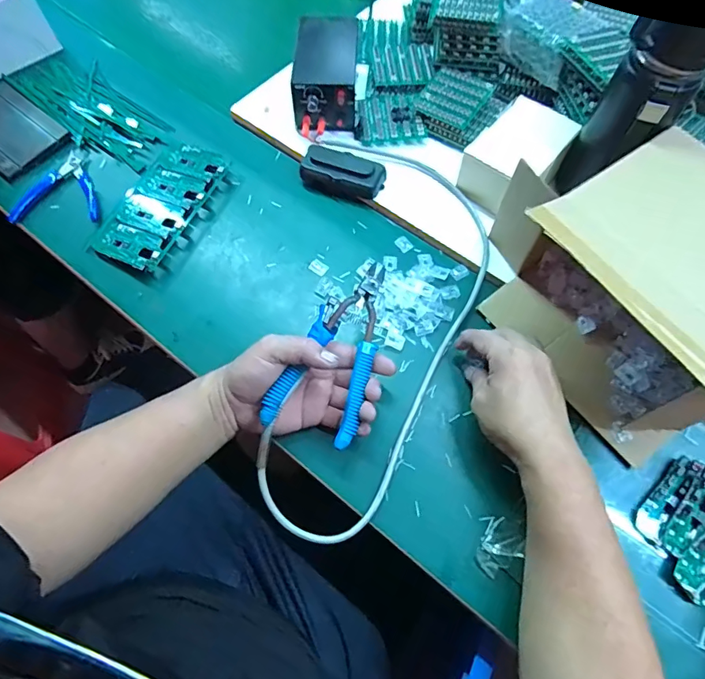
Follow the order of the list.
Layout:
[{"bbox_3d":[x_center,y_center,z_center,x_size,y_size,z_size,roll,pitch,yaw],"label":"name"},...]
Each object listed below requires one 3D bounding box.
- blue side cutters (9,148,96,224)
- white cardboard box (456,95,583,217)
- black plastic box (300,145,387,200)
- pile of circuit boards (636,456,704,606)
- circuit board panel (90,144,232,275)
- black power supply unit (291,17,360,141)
[{"bbox_3d":[-0.374,-0.204,0.603,0.109,0.010,0.122,1,66,3],"label":"blue side cutters"},{"bbox_3d":[0.203,-0.222,0.559,0.093,0.054,0.127,39,73,18],"label":"white cardboard box"},{"bbox_3d":[-0.013,-0.212,0.592,0.104,0.029,0.054,25,69,13],"label":"black plastic box"},{"bbox_3d":[0.315,0.171,0.421,0.083,0.015,0.108,38,73,17],"label":"pile of circuit boards"},{"bbox_3d":[-0.240,-0.174,0.586,0.100,0.023,0.190,22,68,12],"label":"circuit board panel"},{"bbox_3d":[-0.034,-0.358,0.618,0.079,0.066,0.157,3,66,4],"label":"black power supply unit"}]

